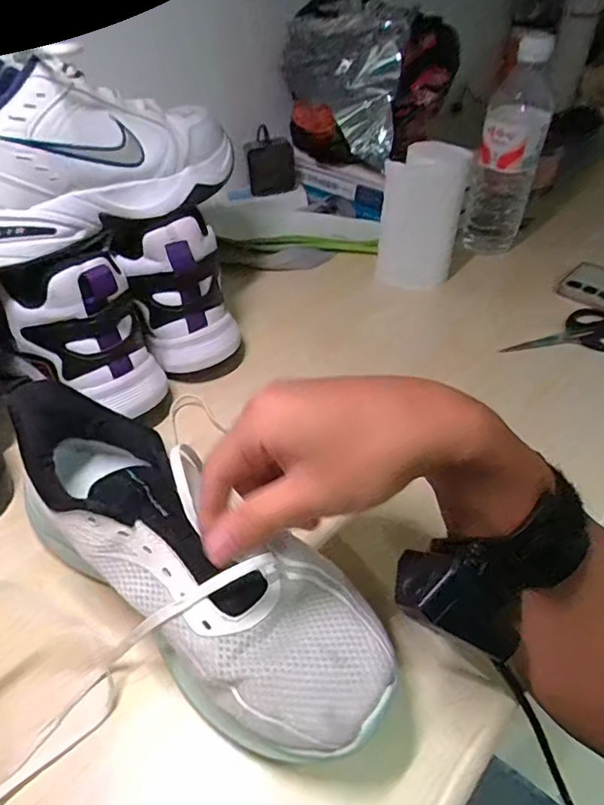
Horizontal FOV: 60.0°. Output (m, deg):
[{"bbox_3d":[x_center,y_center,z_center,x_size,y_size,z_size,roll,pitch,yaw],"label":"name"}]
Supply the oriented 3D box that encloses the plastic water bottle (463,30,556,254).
[{"bbox_3d":[0.229,-0.269,0.580,0.070,0.216,0.064,14,46,13],"label":"plastic water bottle"}]

